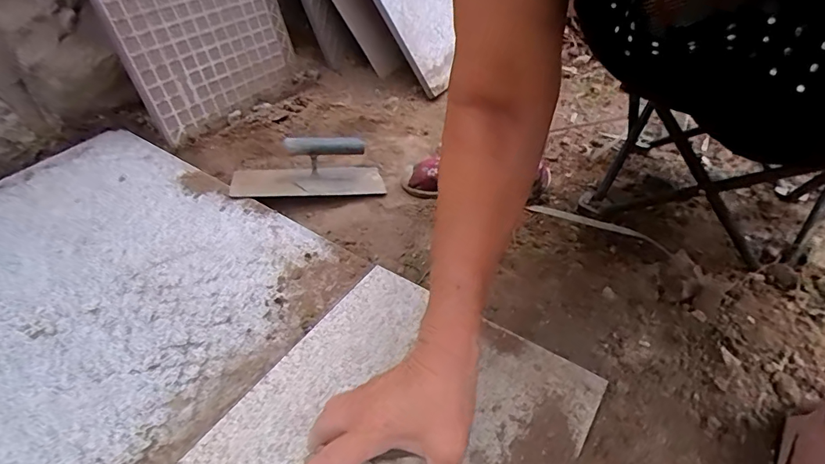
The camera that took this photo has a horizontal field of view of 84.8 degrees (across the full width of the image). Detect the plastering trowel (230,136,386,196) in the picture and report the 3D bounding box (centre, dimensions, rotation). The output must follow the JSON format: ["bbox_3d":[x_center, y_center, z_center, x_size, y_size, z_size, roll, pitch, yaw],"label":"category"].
[{"bbox_3d":[-0.170,-0.102,0.727,0.232,0.092,0.083,-10,44,-8],"label":"plastering trowel"}]

